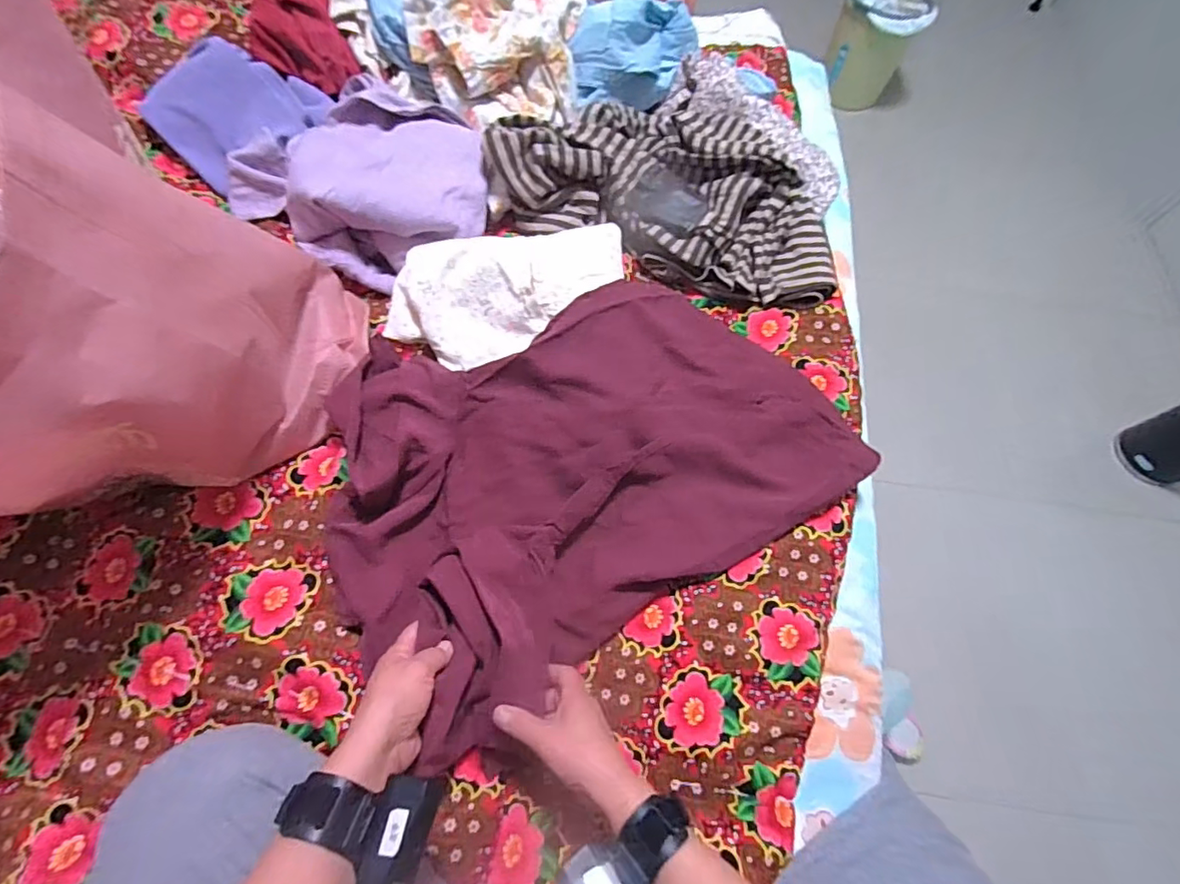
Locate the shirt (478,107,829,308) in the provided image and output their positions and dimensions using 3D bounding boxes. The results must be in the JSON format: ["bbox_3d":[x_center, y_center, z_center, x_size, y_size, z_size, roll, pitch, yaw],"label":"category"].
[{"bbox_3d":[0.116,-0.353,0.730,0.459,0.114,0.249,16,65,5],"label":"shirt"}]

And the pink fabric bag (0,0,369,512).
[{"bbox_3d":[-0.474,-0.088,0.448,0.359,0.317,0.433,16,65,5],"label":"pink fabric bag"}]

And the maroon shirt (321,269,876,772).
[{"bbox_3d":[-0.004,0.013,0.572,0.527,0.091,0.366,-32,70,-16],"label":"maroon shirt"}]

